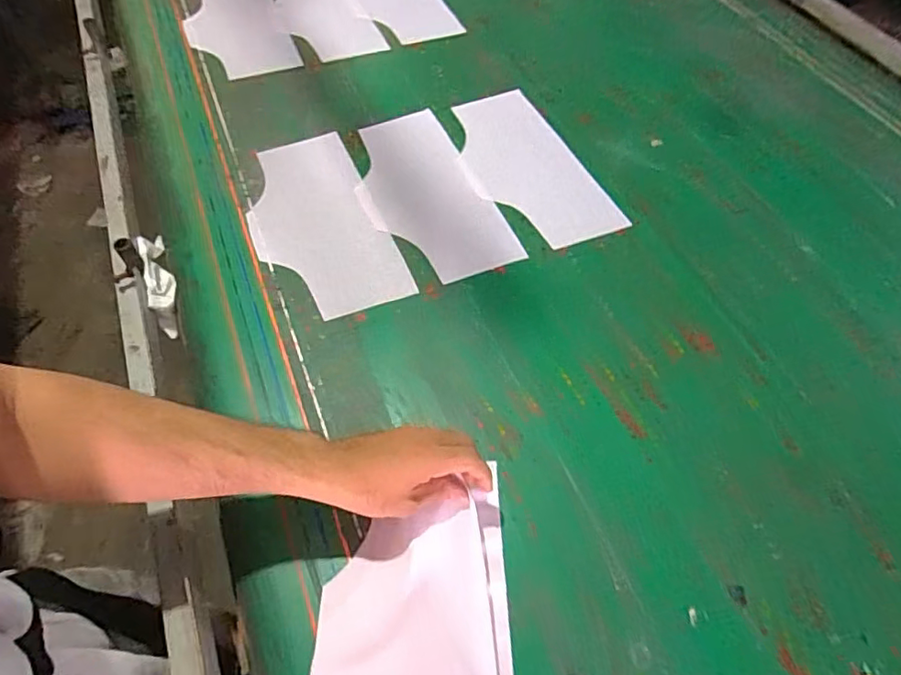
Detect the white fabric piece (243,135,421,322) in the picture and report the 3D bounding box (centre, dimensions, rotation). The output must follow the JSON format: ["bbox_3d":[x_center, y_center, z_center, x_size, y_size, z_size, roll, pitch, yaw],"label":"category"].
[{"bbox_3d":[-0.183,-0.158,0.744,0.162,0.010,0.327,-21,61,-13],"label":"white fabric piece"}]

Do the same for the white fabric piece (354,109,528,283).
[{"bbox_3d":[-0.040,-0.204,0.772,0.160,0.011,0.317,-22,64,-15],"label":"white fabric piece"}]

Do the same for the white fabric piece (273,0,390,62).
[{"bbox_3d":[-0.240,-0.608,1.026,0.143,0.012,0.319,-21,61,-13],"label":"white fabric piece"}]

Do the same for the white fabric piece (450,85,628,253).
[{"bbox_3d":[0.104,-0.253,0.807,0.163,0.008,0.323,-21,61,-13],"label":"white fabric piece"}]

